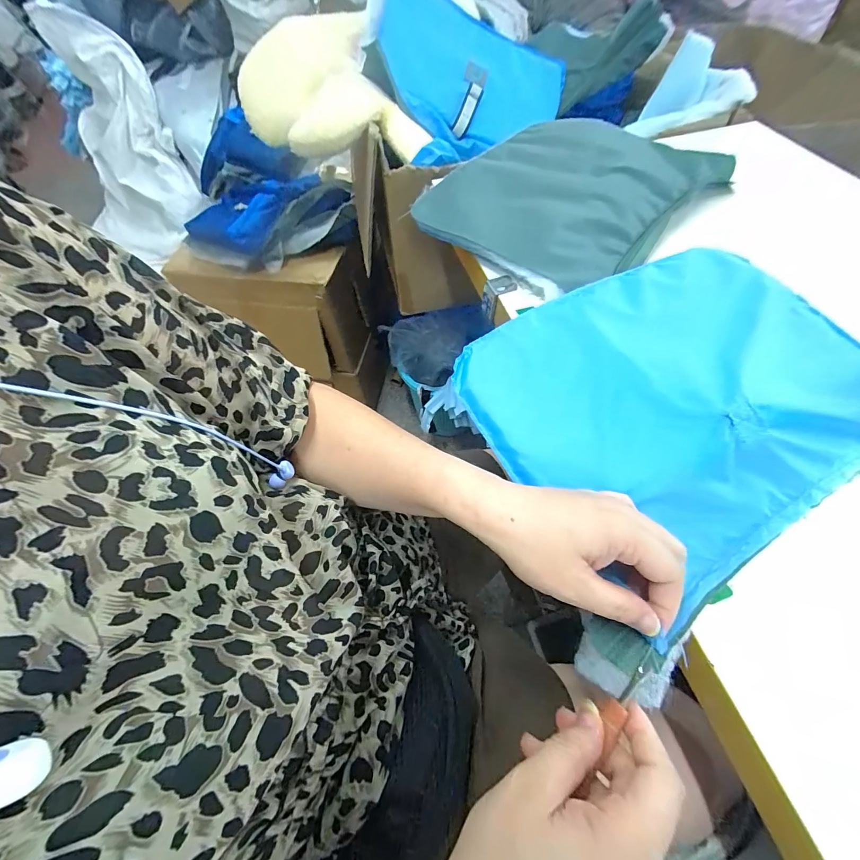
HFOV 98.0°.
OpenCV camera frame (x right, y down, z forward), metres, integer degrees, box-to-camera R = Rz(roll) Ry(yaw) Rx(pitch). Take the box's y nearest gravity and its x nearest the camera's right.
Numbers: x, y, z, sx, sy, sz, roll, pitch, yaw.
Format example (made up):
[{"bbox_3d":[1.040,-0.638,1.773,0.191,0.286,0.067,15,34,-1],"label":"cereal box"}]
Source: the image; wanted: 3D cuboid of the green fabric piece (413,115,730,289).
[{"bbox_3d":[0.164,-0.292,0.452,0.246,0.031,0.312,38,67,23],"label":"green fabric piece"}]

